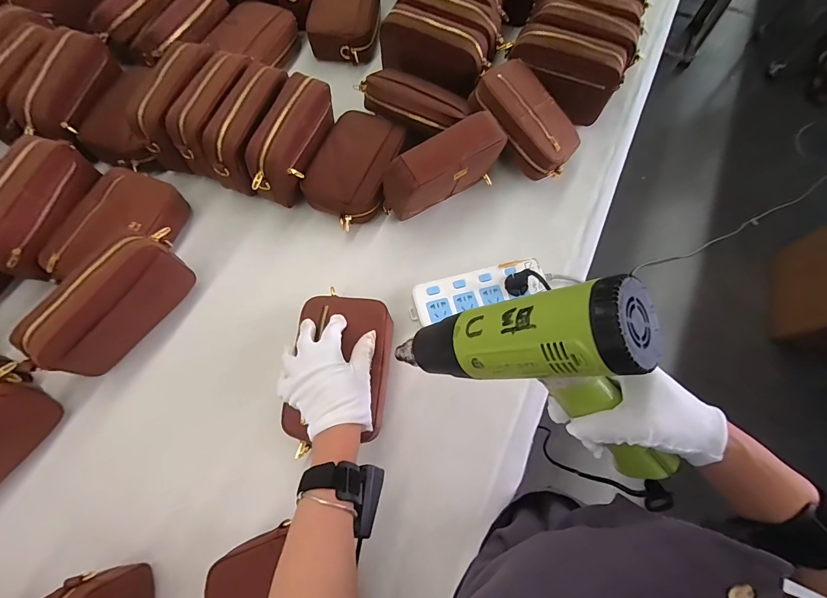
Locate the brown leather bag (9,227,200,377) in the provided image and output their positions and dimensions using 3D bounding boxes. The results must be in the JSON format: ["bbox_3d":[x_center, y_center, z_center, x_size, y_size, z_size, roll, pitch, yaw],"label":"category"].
[{"bbox_3d":[-0.396,0.002,0.494,0.053,0.115,0.201,31,72,9],"label":"brown leather bag"}]

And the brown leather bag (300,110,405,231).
[{"bbox_3d":[-0.094,-0.217,0.622,0.124,0.081,0.200,18,70,5],"label":"brown leather bag"}]

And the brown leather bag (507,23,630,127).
[{"bbox_3d":[0.258,-0.388,0.652,0.190,0.119,0.059,23,71,7],"label":"brown leather bag"}]

